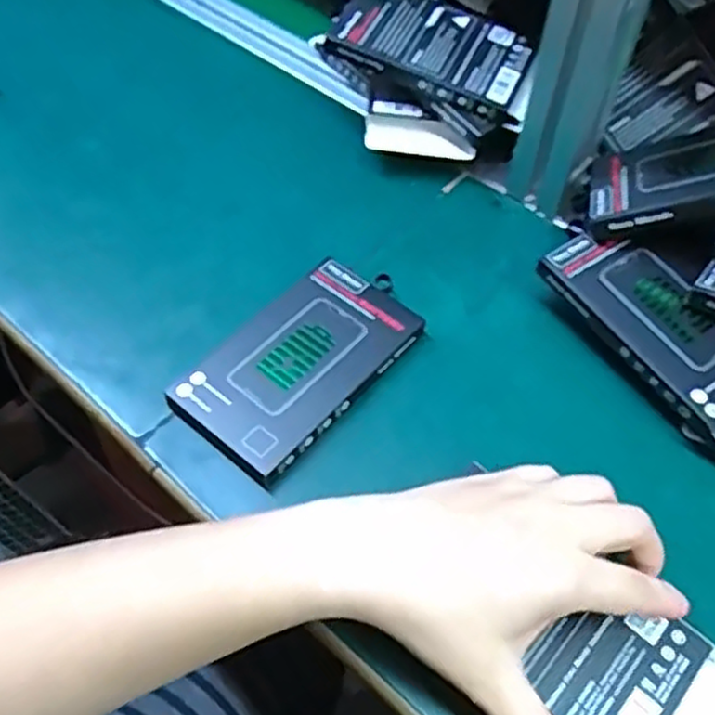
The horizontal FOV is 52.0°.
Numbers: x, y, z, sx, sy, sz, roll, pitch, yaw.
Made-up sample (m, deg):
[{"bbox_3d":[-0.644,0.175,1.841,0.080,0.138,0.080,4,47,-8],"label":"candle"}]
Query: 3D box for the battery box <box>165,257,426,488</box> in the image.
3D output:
[{"bbox_3d":[-0.031,0.002,0.420,0.078,0.023,0.139,35,59,22],"label":"battery box"}]

